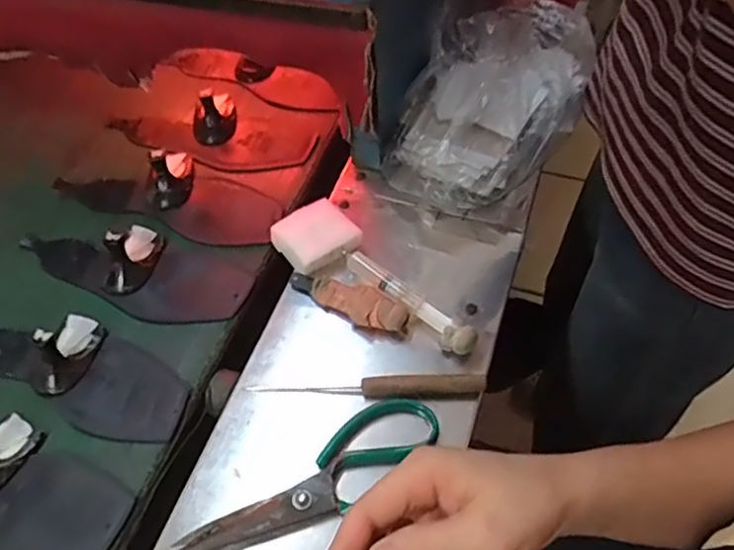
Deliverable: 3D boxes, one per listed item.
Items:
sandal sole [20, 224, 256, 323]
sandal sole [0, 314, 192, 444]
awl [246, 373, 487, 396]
[{"bbox_3d":[-0.235,-0.014,0.608,0.245,0.049,0.096,16,58,15],"label":"sandal sole"},{"bbox_3d":[-0.271,0.067,0.553,0.249,0.041,0.089,21,60,18],"label":"sandal sole"},{"bbox_3d":[-0.001,0.090,0.514,0.190,0.015,0.013,-2,55,4],"label":"awl"}]

